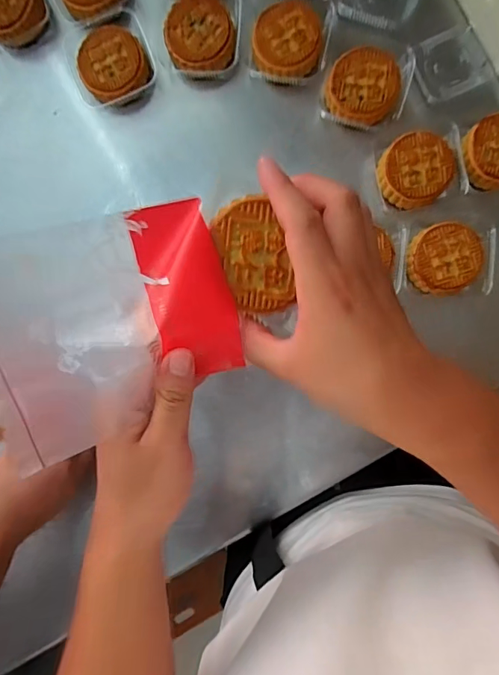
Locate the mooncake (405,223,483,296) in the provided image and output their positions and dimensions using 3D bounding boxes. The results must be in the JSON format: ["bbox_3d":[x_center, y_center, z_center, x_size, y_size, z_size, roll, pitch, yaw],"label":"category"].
[{"bbox_3d":[0.188,-0.077,0.427,0.065,0.031,0.064,0,92,2],"label":"mooncake"}]

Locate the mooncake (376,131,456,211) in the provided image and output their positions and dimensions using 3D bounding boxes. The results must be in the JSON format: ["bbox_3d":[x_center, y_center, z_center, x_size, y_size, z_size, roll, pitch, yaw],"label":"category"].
[{"bbox_3d":[0.159,-0.162,0.422,0.065,0.027,0.066,0,92,2],"label":"mooncake"}]

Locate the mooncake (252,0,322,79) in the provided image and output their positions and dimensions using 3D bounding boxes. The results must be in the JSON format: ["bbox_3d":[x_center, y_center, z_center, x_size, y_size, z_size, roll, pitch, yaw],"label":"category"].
[{"bbox_3d":[0.036,-0.288,0.428,0.064,0.031,0.061,-3,92,3],"label":"mooncake"}]

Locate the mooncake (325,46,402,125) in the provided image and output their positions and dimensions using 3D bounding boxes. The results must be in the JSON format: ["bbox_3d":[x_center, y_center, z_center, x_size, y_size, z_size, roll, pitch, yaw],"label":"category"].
[{"bbox_3d":[0.109,-0.243,0.426,0.067,0.025,0.066,0,92,2],"label":"mooncake"}]

